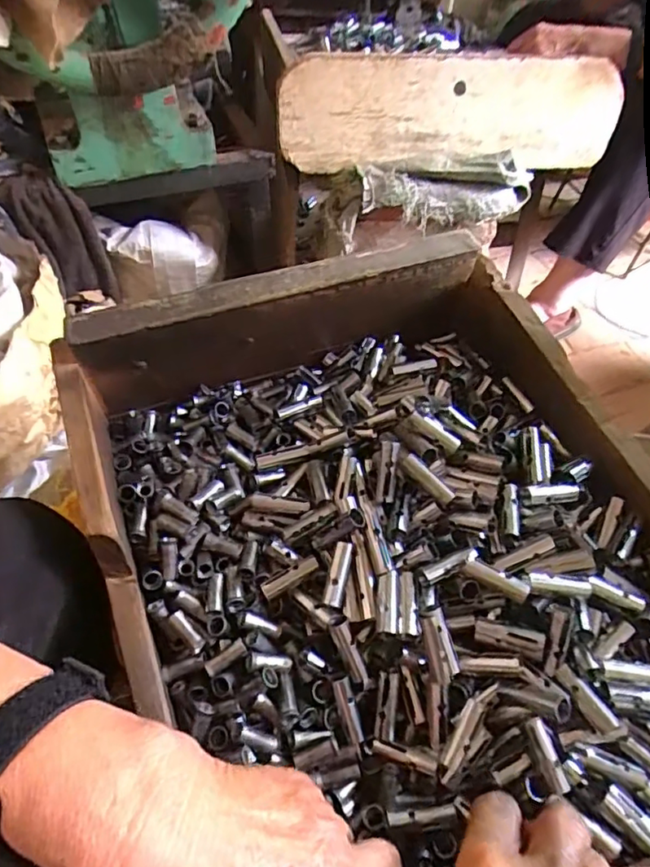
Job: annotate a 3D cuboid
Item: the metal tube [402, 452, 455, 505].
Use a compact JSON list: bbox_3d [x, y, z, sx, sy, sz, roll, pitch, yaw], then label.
[{"bbox_3d":[0.063,0.028,0.341,0.038,0.011,0.008,45,60,9],"label":"metal tube"}]

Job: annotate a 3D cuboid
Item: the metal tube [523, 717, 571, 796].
[{"bbox_3d":[0.115,0.167,0.289,0.013,0.010,0.036,-18,75,-16],"label":"metal tube"}]

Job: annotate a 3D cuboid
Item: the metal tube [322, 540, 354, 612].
[{"bbox_3d":[0.008,0.082,0.326,0.010,0.007,0.038,13,71,8],"label":"metal tube"}]

